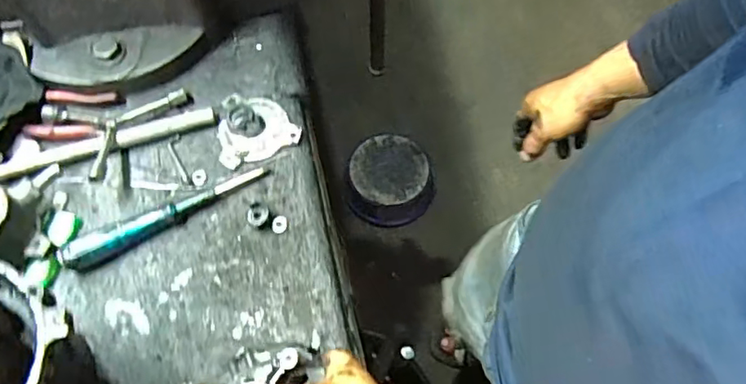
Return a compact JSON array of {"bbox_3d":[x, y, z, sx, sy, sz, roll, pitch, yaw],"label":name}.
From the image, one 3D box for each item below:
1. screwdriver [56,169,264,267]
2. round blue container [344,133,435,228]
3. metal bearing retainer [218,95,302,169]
[{"bbox_3d":[-0.192,0.017,0.533,0.194,0.026,0.023,-29,68,-13],"label":"screwdriver"},{"bbox_3d":[0.038,-0.038,1.400,0.213,0.094,0.211,0,65,0],"label":"round blue container"},{"bbox_3d":[-0.120,-0.068,0.583,0.079,0.009,0.077,-20,67,-9],"label":"metal bearing retainer"}]

